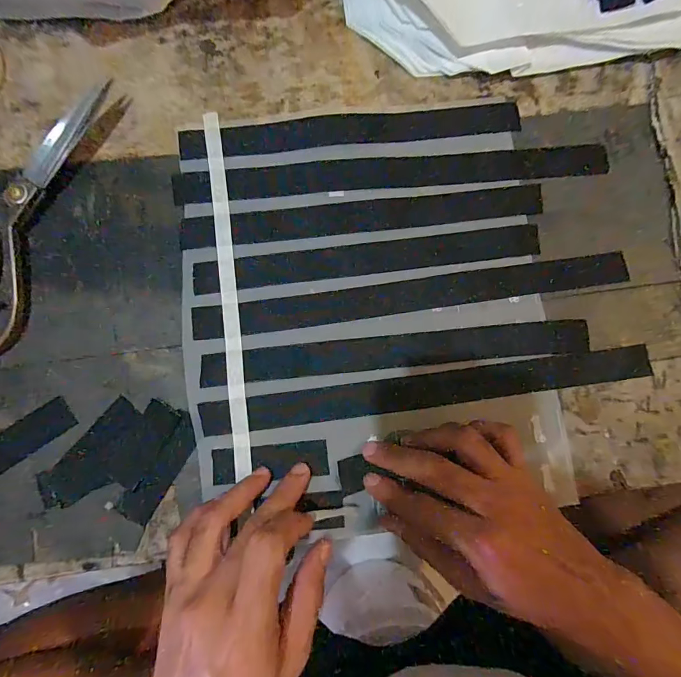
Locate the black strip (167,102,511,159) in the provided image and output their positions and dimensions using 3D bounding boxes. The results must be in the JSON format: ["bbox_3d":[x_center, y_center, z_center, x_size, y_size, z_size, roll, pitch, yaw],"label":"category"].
[{"bbox_3d":[0.010,-0.172,0.328,0.276,0.006,0.028,-7,87,-3],"label":"black strip"}]

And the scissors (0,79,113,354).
[{"bbox_3d":[-0.245,-0.095,0.297,0.072,0.016,0.214,20,84,0],"label":"scissors"}]

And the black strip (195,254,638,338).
[{"bbox_3d":[0.058,-0.035,0.313,0.340,0.010,0.027,-8,85,-3],"label":"black strip"}]

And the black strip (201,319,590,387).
[{"bbox_3d":[0.045,0.010,0.304,0.295,0.004,0.026,-5,84,-2],"label":"black strip"}]

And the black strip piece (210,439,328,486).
[{"bbox_3d":[-0.051,0.091,0.292,0.083,0.007,0.025,-4,75,-4],"label":"black strip piece"}]

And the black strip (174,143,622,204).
[{"bbox_3d":[0.046,-0.135,0.325,0.352,0.008,0.029,-5,84,-2],"label":"black strip"}]

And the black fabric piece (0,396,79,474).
[{"bbox_3d":[-0.229,0.071,0.289,0.067,0.004,0.025,-35,86,-5],"label":"black fabric piece"}]

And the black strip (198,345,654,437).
[{"bbox_3d":[0.069,0.039,0.305,0.341,0.009,0.025,-7,85,-3],"label":"black strip"}]

